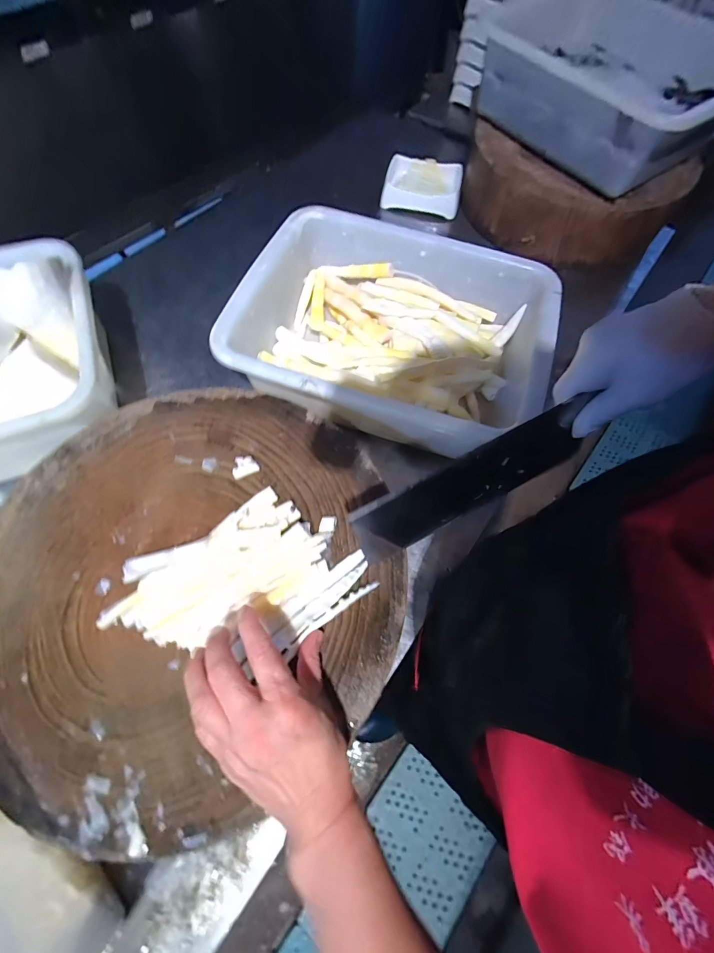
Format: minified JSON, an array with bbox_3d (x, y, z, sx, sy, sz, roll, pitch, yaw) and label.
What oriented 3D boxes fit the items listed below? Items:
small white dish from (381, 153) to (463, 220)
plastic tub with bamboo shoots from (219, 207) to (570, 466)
[{"bbox_3d":[0.129,-0.571,0.719,0.148,0.054,0.094,14,65,5],"label":"small white dish"},{"bbox_3d":[0.051,-0.197,0.514,0.385,0.121,0.299,18,65,6],"label":"plastic tub with bamboo shoots"}]

